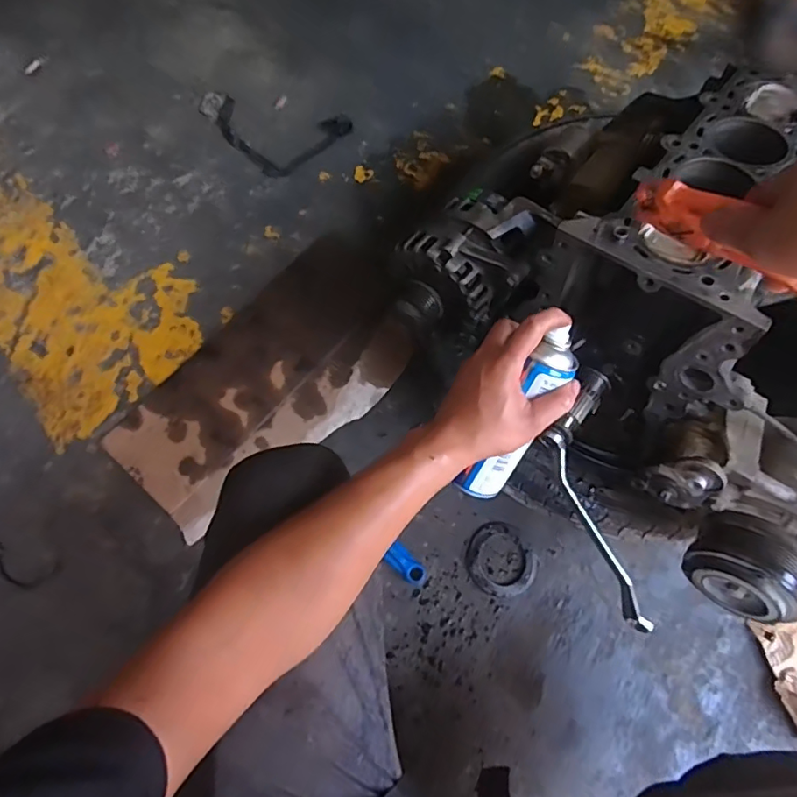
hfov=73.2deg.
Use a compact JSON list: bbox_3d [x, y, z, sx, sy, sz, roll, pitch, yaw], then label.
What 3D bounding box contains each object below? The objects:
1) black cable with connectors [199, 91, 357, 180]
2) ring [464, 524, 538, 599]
[{"bbox_3d":[-0.224,-0.509,0.974,0.188,0.026,0.224,-43,79,-12],"label":"black cable with connectors"},{"bbox_3d":[0.144,0.226,0.748,0.098,0.008,0.093,0,74,-1],"label":"ring"}]

